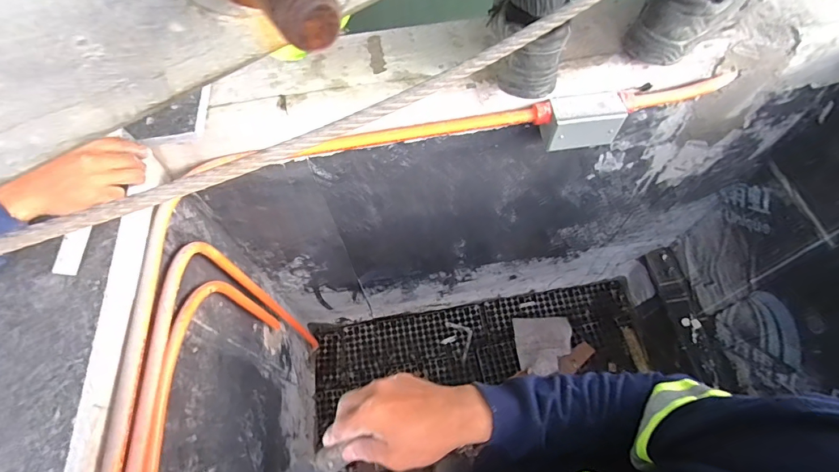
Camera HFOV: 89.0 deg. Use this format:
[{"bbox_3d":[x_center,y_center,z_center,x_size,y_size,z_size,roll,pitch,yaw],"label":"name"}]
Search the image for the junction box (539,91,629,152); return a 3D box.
[{"bbox_3d":[0.267,-0.186,0.705,0.128,0.079,0.054,-8,62,-2],"label":"junction box"}]

